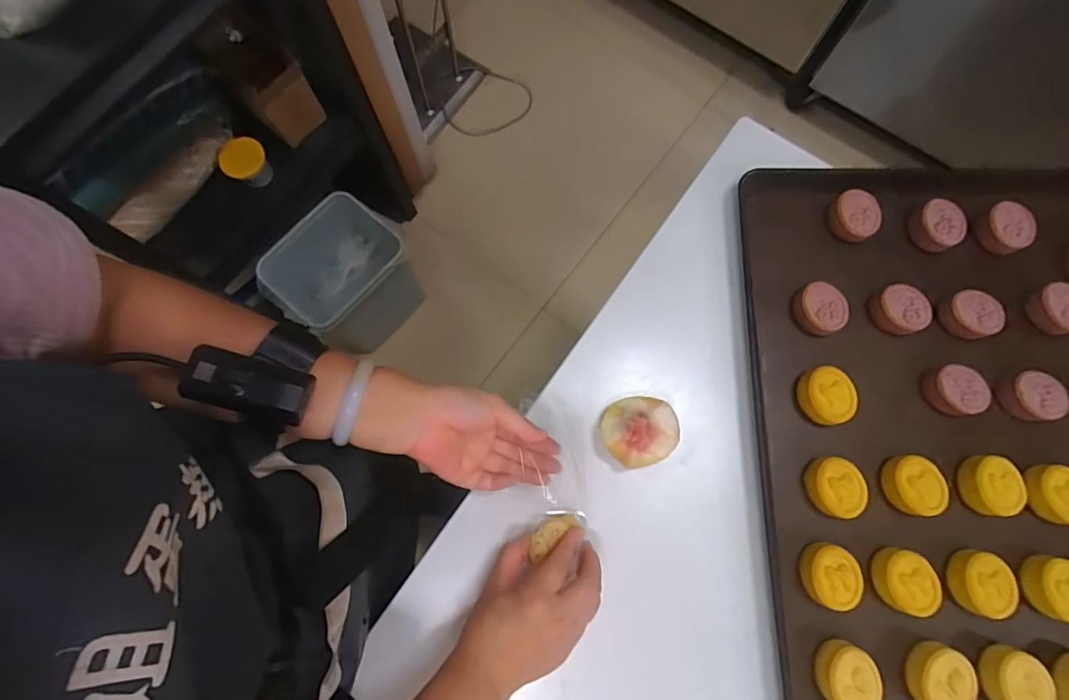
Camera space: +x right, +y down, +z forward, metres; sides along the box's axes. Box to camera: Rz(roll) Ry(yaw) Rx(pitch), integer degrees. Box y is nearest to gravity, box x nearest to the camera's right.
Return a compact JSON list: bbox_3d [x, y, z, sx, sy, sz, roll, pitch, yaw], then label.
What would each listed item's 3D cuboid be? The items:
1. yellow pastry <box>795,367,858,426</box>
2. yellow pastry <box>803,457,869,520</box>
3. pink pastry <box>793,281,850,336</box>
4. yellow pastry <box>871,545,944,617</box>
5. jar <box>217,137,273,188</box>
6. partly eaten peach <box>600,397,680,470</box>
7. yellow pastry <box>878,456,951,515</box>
[{"bbox_3d":[0.272,0.045,0.475,0.046,0.030,0.049,0,78,0],"label":"yellow pastry"},{"bbox_3d":[0.270,0.124,0.457,0.044,0.025,0.050,17,78,4],"label":"yellow pastry"},{"bbox_3d":[0.276,-0.038,0.496,0.042,0.030,0.048,-43,81,-9],"label":"pink pastry"},{"bbox_3d":[0.320,0.199,0.437,0.044,0.026,0.049,17,78,4],"label":"yellow pastry"},{"bbox_3d":[-0.536,-0.348,0.946,0.079,0.062,0.074,0,78,0],"label":"jar"},{"bbox_3d":[0.095,0.074,0.458,0.066,0.055,0.060,0,78,0],"label":"partly eaten peach"},{"bbox_3d":[0.339,0.121,0.457,0.046,0.024,0.050,0,78,0],"label":"yellow pastry"}]

